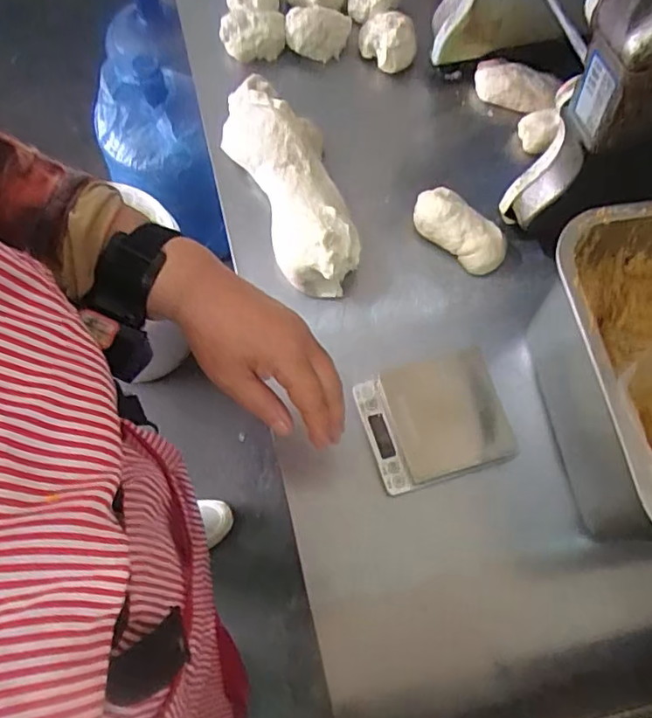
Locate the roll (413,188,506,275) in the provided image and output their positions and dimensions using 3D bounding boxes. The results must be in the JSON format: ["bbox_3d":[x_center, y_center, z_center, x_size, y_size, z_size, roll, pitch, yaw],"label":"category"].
[{"bbox_3d":[0.134,-0.132,0.601,0.103,0.035,0.046,39,72,13],"label":"roll"}]

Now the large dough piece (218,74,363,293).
[{"bbox_3d":[-0.034,-0.183,0.605,0.090,0.053,0.251,-24,71,-11],"label":"large dough piece"}]

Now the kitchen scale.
[{"bbox_3d":[0.099,0.056,0.543,0.125,0.023,0.106,-16,70,-8],"label":"kitchen scale"}]

